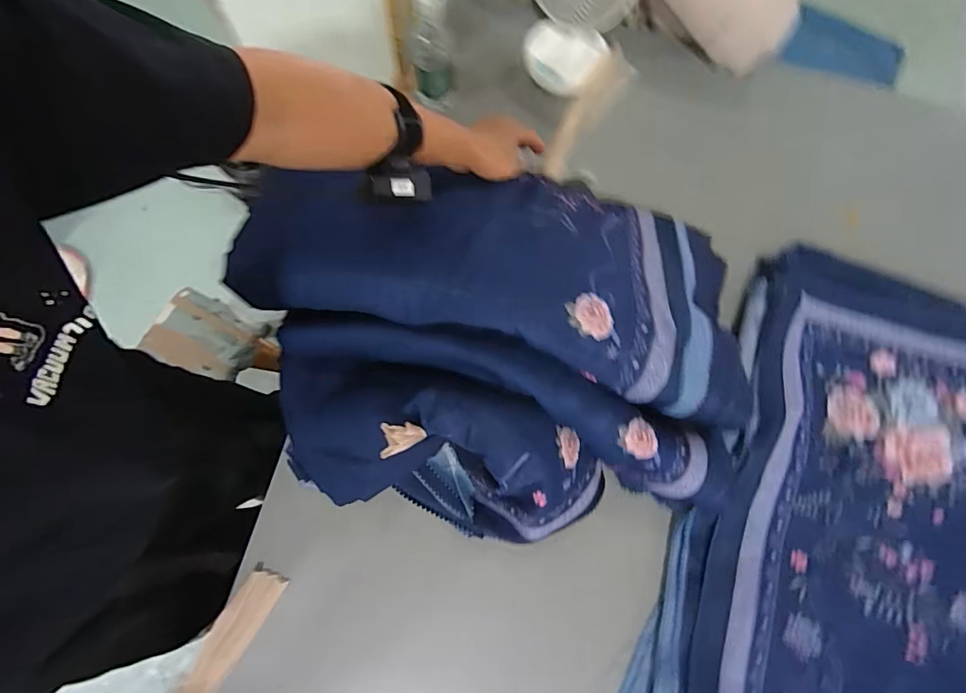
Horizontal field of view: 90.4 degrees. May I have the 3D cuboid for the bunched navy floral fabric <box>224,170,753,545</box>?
[{"bbox_3d":[0.000,-0.009,0.572,0.516,0.203,0.444,-10,77,-4],"label":"bunched navy floral fabric"}]

